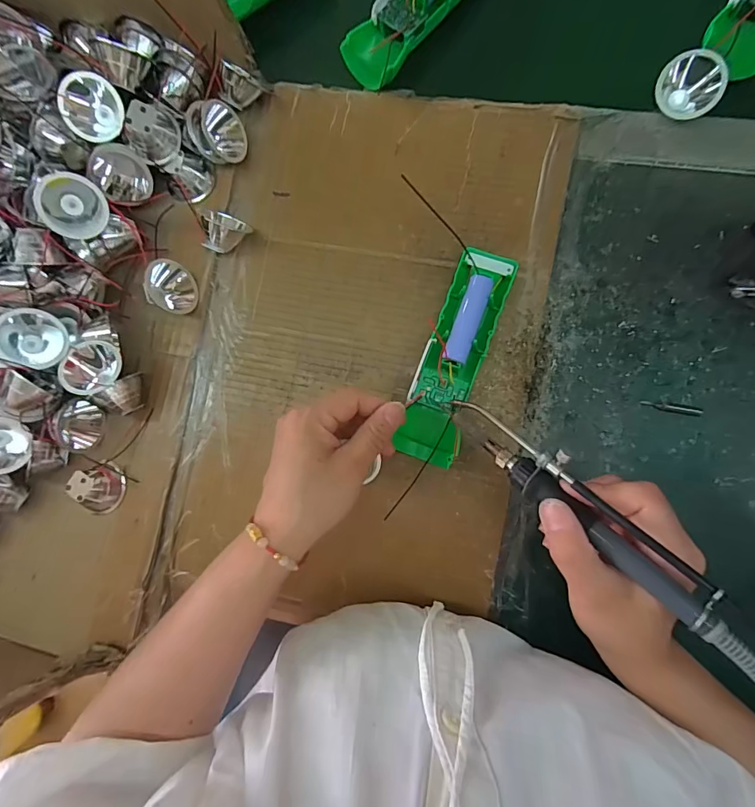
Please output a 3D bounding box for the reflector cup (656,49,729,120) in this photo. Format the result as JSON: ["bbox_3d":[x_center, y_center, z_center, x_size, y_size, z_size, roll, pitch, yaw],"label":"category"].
[{"bbox_3d":[0.227,-0.231,0.307,0.043,0.038,0.022,40,59,8],"label":"reflector cup"}]

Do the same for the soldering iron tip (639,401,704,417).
[{"bbox_3d":[0.211,0.003,0.305,0.040,0.004,0.006,10,90,7],"label":"soldering iron tip"}]

